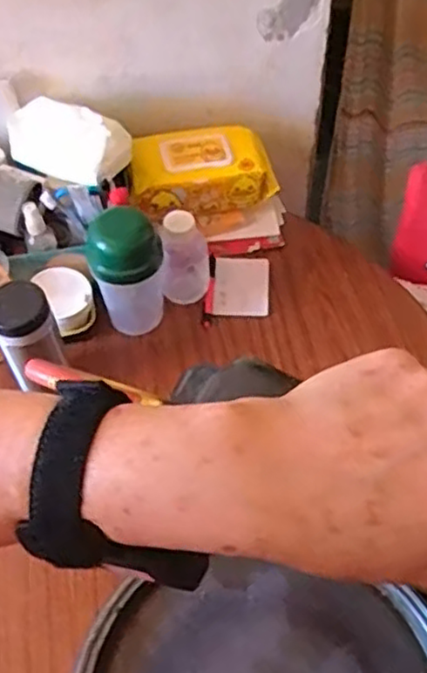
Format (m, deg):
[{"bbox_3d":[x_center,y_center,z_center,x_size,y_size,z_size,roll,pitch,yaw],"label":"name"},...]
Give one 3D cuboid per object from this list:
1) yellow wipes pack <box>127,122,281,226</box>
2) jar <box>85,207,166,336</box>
[{"bbox_3d":[-0.018,-0.232,0.981,0.205,0.080,0.100,-10,55,-5],"label":"yellow wipes pack"},{"bbox_3d":[-0.102,-0.072,0.853,0.083,0.164,0.068,-12,55,-6],"label":"jar"}]

